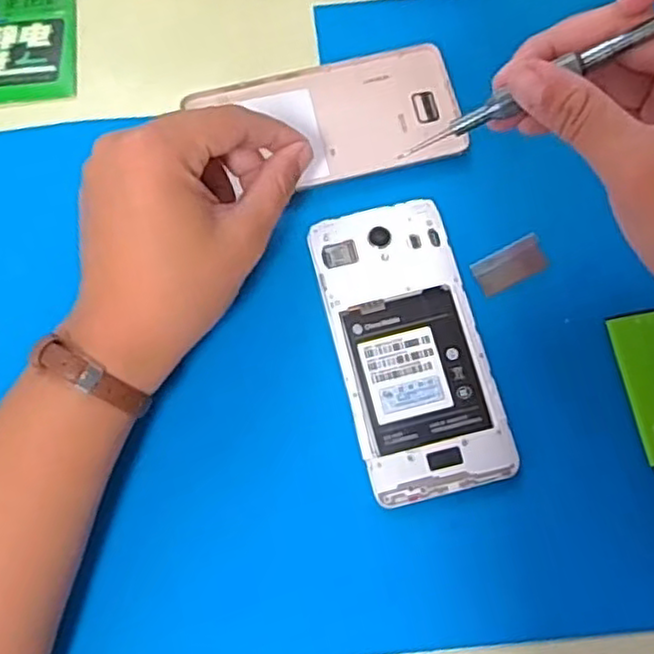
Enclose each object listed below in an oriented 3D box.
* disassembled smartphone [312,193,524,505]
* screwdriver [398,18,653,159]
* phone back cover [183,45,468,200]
[{"bbox_3d":[0.040,0.009,0.342,0.069,0.008,0.144,-13,73,-3],"label":"disassembled smartphone"},{"bbox_3d":[0.085,-0.096,0.276,0.120,0.012,0.012,-24,73,19],"label":"screwdriver"},{"bbox_3d":[0.003,-0.112,0.380,0.136,0.008,0.071,-13,73,-3],"label":"phone back cover"}]

